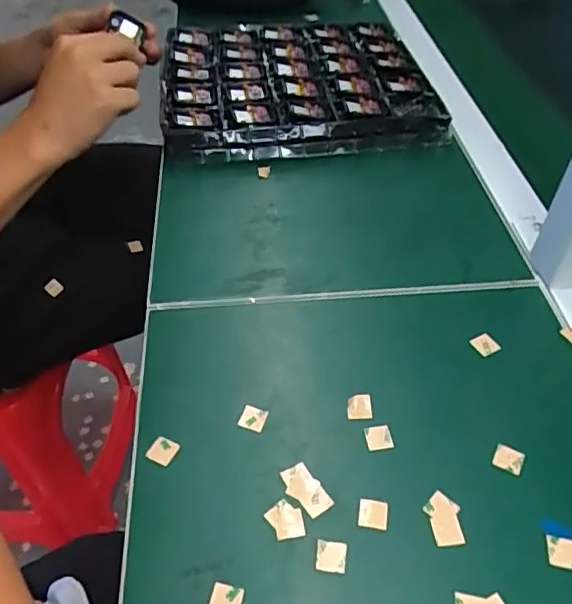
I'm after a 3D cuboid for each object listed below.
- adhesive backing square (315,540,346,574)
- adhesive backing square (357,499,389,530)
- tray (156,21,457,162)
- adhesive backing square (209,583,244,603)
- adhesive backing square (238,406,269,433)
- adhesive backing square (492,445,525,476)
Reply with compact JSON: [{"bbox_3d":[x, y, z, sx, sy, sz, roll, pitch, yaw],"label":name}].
[{"bbox_3d":[0.024,0.134,0.300,0.015,0.004,0.015,5,52,6],"label":"adhesive backing square"},{"bbox_3d":[0.048,0.118,0.315,0.016,0.004,0.016,9,52,2],"label":"adhesive backing square"},{"bbox_3d":[0.007,-0.241,0.623,0.277,0.043,0.246,-7,47,-8],"label":"tray"},{"bbox_3d":[-0.030,0.149,0.284,0.015,0.004,0.015,15,53,-1],"label":"adhesive backing square"},{"bbox_3d":[-0.020,0.073,0.356,0.015,0.004,0.015,17,60,10],"label":"adhesive backing square"},{"bbox_3d":[0.132,0.093,0.337,0.016,0.004,0.015,23,58,14],"label":"adhesive backing square"}]

